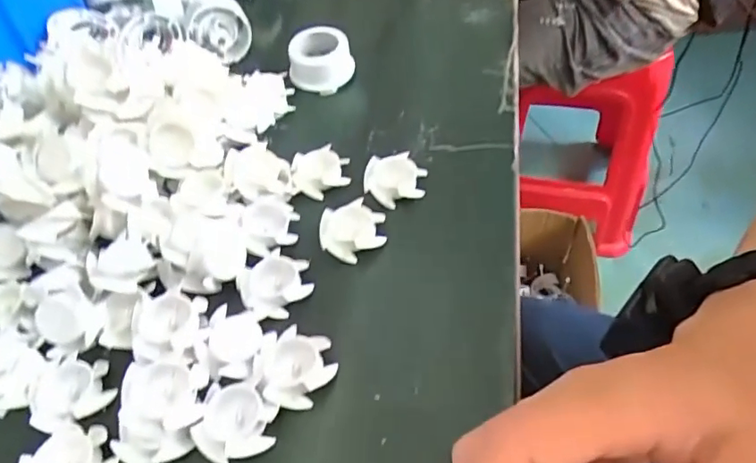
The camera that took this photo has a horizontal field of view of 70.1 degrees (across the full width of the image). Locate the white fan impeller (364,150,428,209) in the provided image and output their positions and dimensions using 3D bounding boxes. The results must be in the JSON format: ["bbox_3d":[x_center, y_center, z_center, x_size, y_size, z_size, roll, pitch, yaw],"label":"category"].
[{"bbox_3d":[0.011,-0.035,0.358,0.040,0.014,0.033,-5,49,-1],"label":"white fan impeller"}]

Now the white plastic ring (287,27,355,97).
[{"bbox_3d":[-0.047,-0.141,0.452,0.045,0.042,0.044,-2,49,2],"label":"white plastic ring"}]

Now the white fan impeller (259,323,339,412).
[{"bbox_3d":[-0.041,0.069,0.277,0.036,0.011,0.040,-13,49,-8],"label":"white fan impeller"}]

